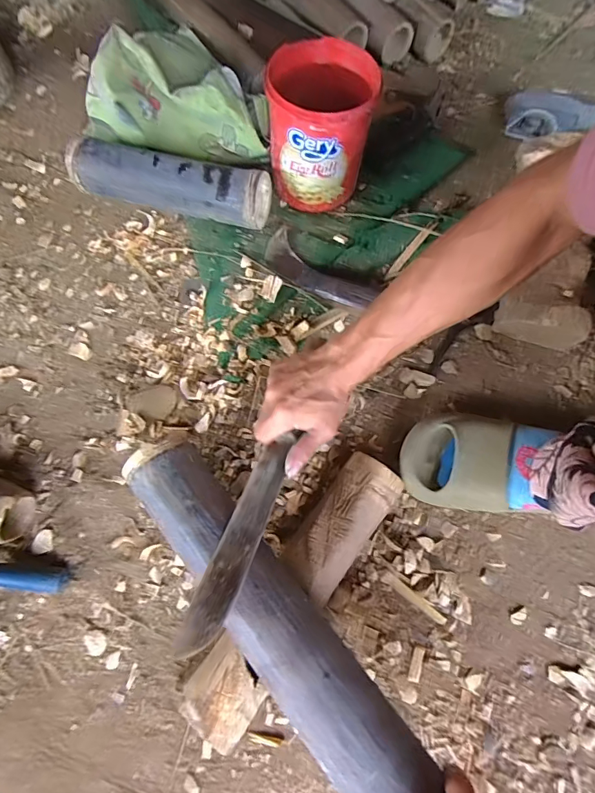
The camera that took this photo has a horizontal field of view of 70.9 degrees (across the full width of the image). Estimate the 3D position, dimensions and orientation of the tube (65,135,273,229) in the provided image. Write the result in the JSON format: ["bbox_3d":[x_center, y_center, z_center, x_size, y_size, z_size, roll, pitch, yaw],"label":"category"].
[{"bbox_3d":[-0.184,-0.308,0.605,0.284,0.070,0.067,14,73,4],"label":"tube"}]

